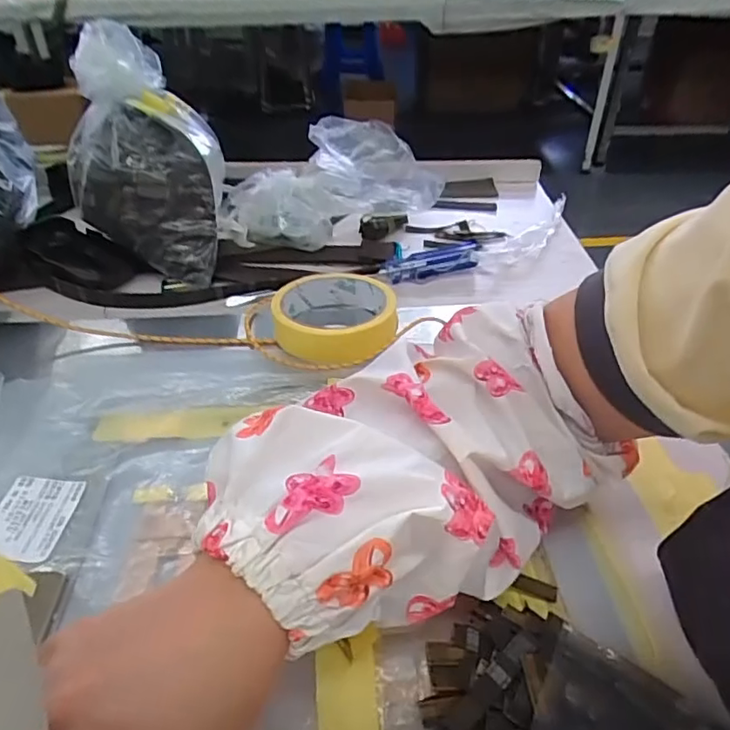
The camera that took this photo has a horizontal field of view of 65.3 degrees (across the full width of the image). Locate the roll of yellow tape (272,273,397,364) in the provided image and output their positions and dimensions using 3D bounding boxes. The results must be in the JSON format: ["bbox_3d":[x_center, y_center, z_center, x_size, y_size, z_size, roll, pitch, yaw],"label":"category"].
[{"bbox_3d":[-0.022,-0.038,0.434,0.090,0.030,0.101,1,40,2],"label":"roll of yellow tape"}]

